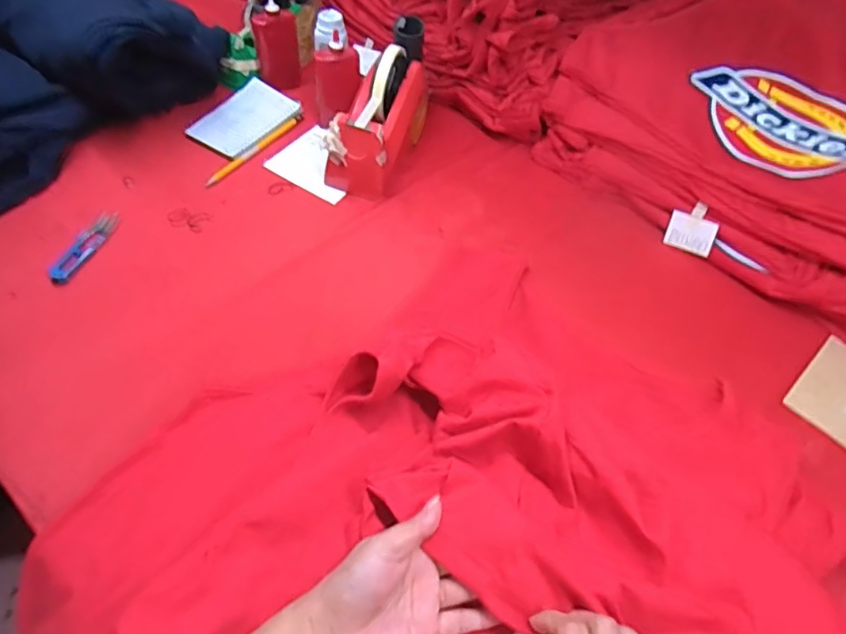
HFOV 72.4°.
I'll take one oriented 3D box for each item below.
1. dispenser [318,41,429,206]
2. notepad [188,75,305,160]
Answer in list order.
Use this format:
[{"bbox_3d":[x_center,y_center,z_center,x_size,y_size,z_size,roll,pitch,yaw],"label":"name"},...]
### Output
[{"bbox_3d":[-0.052,-0.250,0.714,0.074,0.113,0.177,19,53,8],"label":"dispenser"},{"bbox_3d":[-0.236,-0.262,0.759,0.089,0.009,0.139,37,60,11],"label":"notepad"}]

